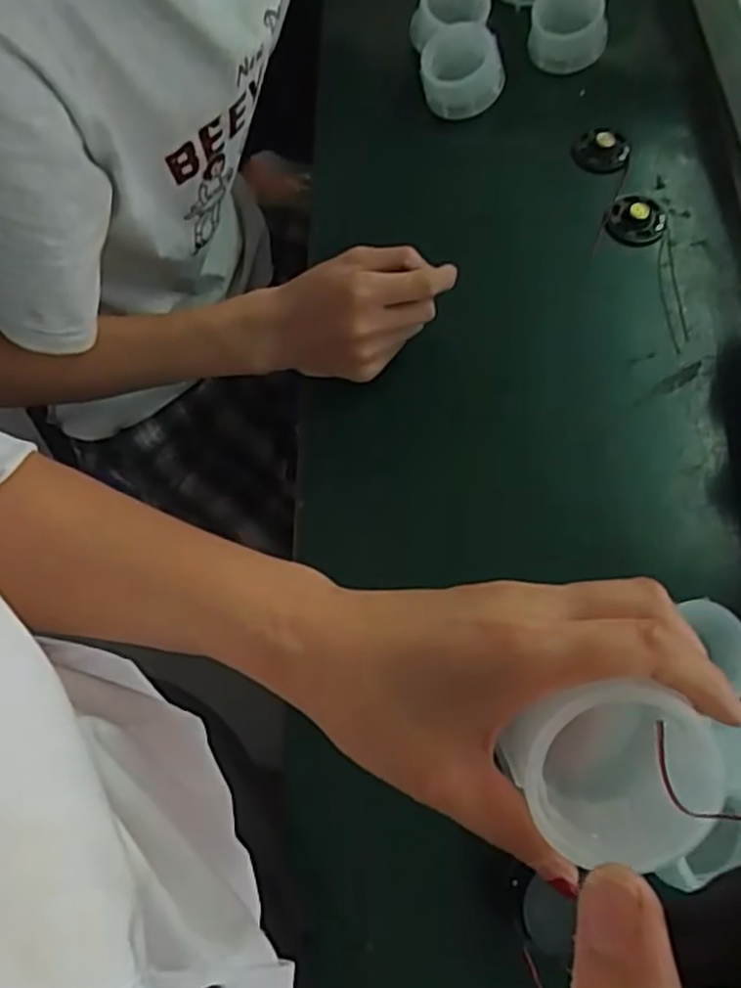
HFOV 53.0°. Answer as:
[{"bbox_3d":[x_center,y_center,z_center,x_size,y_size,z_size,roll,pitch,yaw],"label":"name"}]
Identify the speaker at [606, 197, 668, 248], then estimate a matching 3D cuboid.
[{"bbox_3d":[0.215,-0.220,0.596,0.045,0.010,0.047,0,67,0],"label":"speaker"}]

